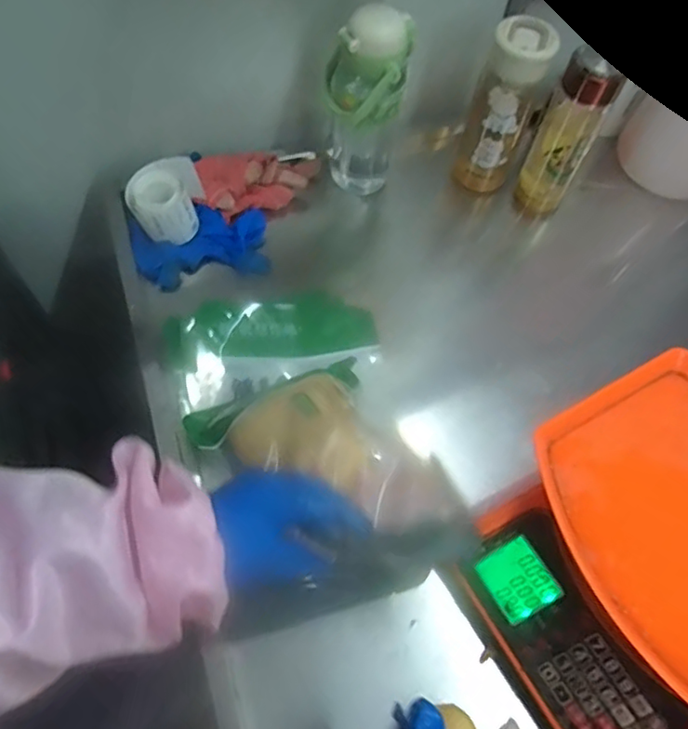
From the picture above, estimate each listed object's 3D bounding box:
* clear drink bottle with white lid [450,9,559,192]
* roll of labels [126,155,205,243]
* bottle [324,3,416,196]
[{"bbox_3d":[0.193,-0.309,0.733,0.073,0.202,0.067,18,61,7],"label":"clear drink bottle with white lid"},{"bbox_3d":[-0.209,-0.191,0.699,0.087,0.062,0.069,-17,63,-13],"label":"roll of labels"},{"bbox_3d":[0.023,-0.312,0.717,0.093,0.229,0.103,5,60,-1],"label":"bottle"}]

